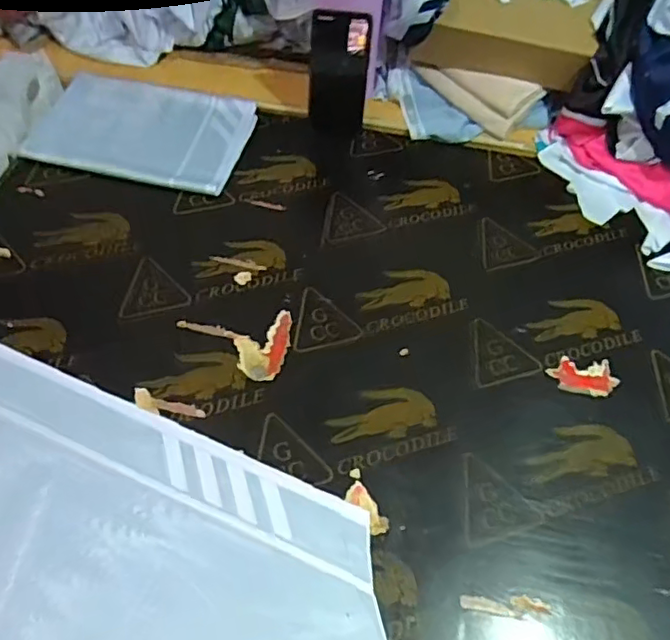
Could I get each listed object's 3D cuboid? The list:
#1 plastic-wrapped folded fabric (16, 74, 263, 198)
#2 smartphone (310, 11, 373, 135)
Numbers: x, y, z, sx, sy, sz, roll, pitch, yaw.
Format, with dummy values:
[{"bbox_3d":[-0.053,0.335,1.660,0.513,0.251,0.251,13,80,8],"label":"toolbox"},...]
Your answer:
[{"bbox_3d":[-0.267,-0.266,0.833,0.282,0.007,0.196,13,55,5],"label":"plastic-wrapped folded fabric"},{"bbox_3d":[0.006,-0.329,0.807,0.079,0.162,0.012,4,43,2],"label":"smartphone"}]

